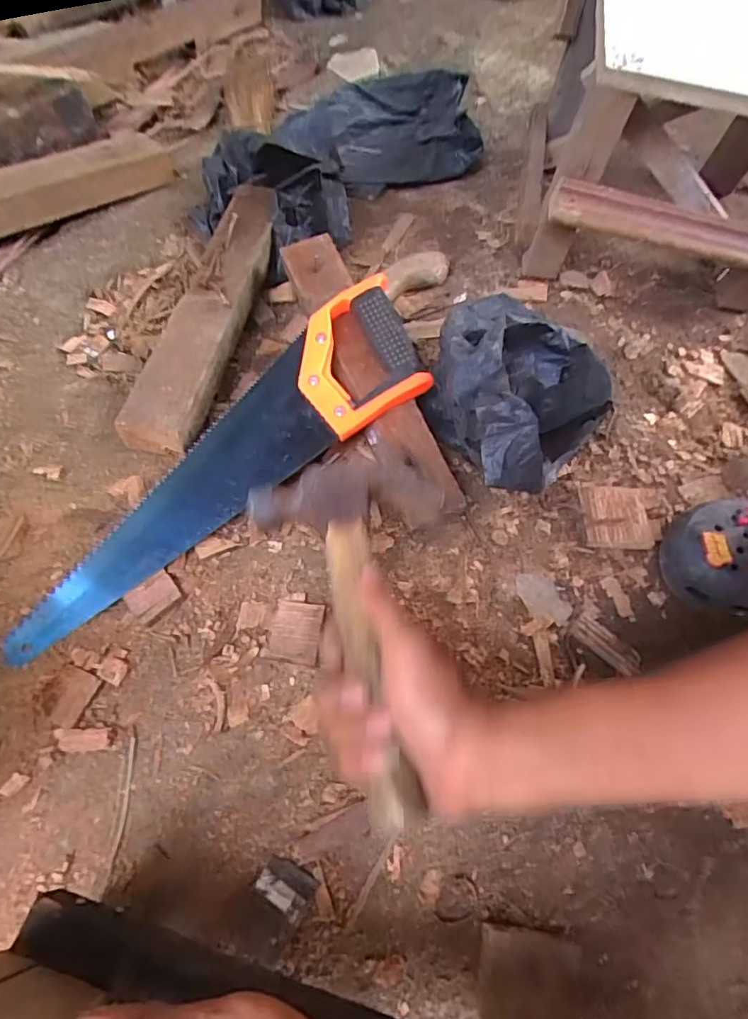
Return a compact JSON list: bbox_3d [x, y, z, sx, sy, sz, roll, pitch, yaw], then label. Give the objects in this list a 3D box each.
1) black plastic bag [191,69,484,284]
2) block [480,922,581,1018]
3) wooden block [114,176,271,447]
[{"bbox_3d":[-0.018,-0.465,0.671,0.217,0.114,0.429,36,67,14],"label":"black plastic bag"},{"bbox_3d":[0.092,0.286,0.331,0.058,0.030,0.049,9,63,1],"label":"block"},{"bbox_3d":[-0.160,-0.209,0.563,0.076,0.048,0.345,14,63,4],"label":"wooden block"}]

